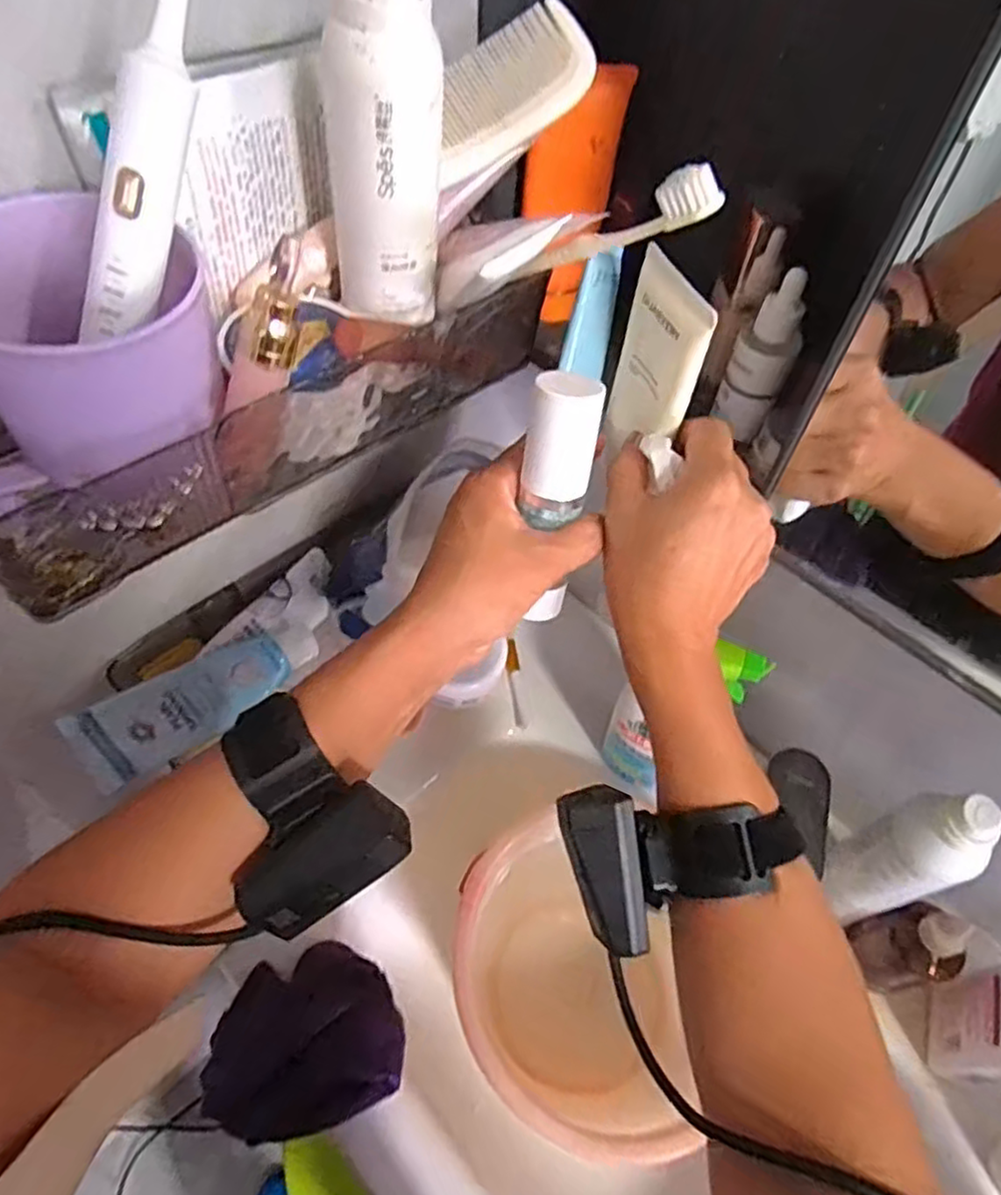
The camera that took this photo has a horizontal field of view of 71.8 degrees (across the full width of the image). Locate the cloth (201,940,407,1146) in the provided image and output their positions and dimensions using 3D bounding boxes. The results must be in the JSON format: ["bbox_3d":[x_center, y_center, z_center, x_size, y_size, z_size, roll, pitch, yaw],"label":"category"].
[{"bbox_3d":[-0.144,0.318,0.506,0.135,0.026,0.125,-8,29,-15],"label":"cloth"}]

